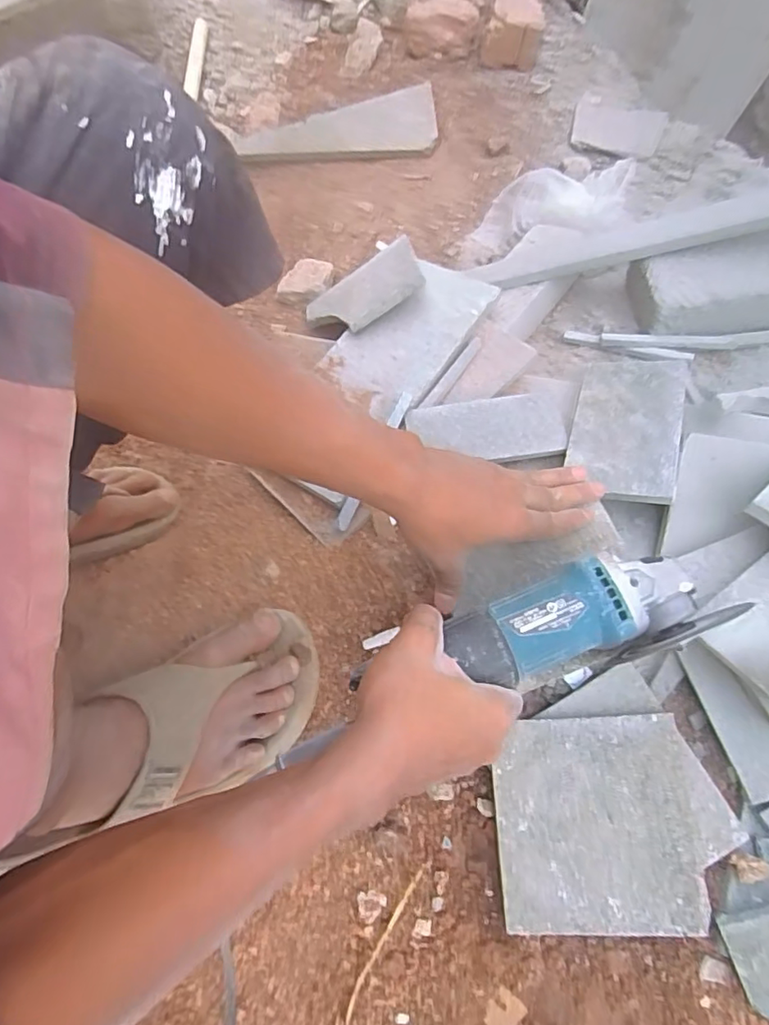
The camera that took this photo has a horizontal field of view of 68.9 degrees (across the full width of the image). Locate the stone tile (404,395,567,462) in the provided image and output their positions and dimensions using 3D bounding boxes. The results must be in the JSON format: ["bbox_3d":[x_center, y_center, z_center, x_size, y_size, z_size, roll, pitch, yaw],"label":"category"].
[{"bbox_3d":[0.100,-0.080,0.551,0.145,0.014,0.065,-8,74,2],"label":"stone tile"}]

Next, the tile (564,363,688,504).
[{"bbox_3d":[0.225,-0.079,0.523,0.093,0.008,0.148,6,66,29],"label":"tile"}]

